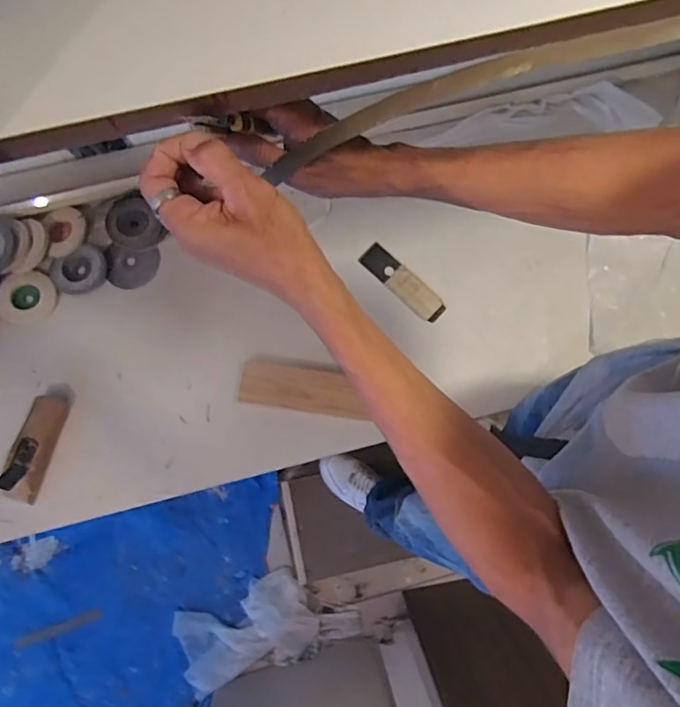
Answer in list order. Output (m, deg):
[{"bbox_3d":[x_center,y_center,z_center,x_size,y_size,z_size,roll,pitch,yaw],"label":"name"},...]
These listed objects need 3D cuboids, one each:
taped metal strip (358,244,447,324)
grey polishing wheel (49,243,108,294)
[{"bbox_3d":[0.114,-0.128,0.930,0.174,0.012,0.053,42,81,7],"label":"taped metal strip"},{"bbox_3d":[-0.459,-0.146,0.915,0.098,0.018,0.076,-34,82,-7],"label":"grey polishing wheel"}]

